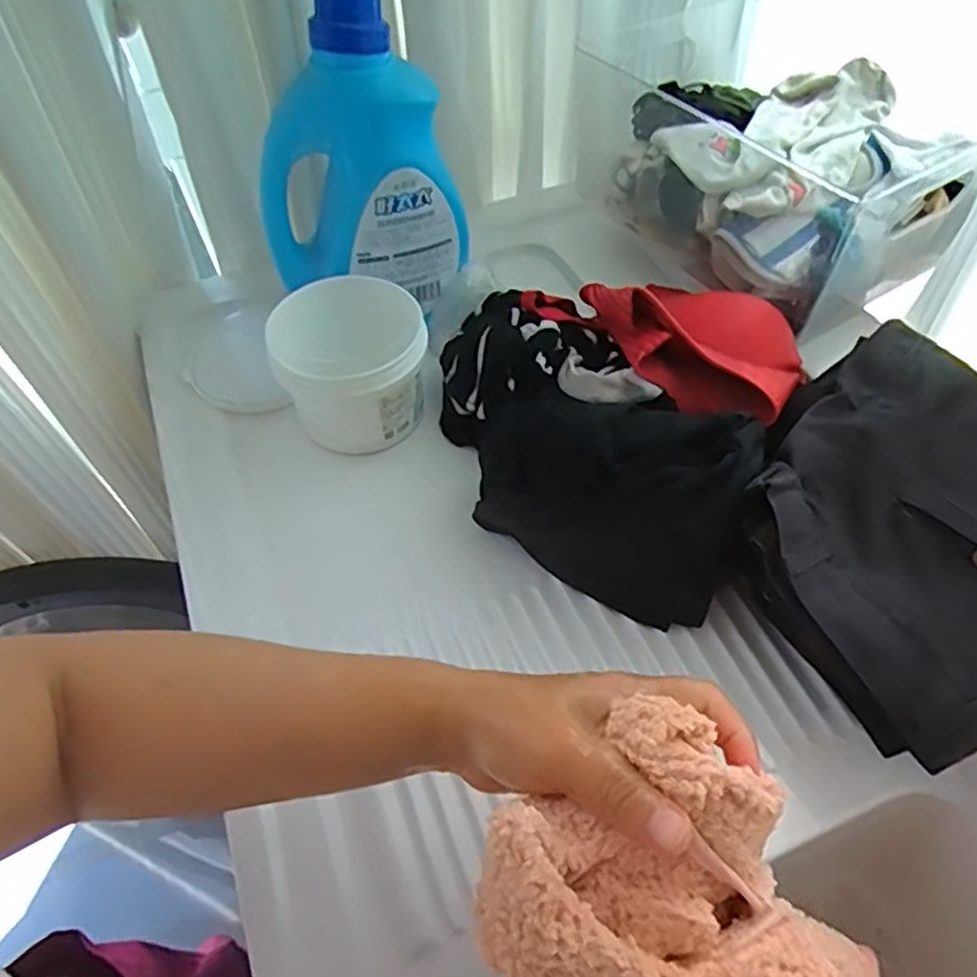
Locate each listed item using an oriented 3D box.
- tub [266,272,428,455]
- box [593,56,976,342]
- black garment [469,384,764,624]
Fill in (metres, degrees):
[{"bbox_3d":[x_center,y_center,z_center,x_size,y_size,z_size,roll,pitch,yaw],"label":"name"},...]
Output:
[{"bbox_3d":[-0.116,-0.108,0.604,0.121,0.108,0.119,-2,53,2],"label":"tub"},{"bbox_3d":[0.264,-0.293,0.681,0.224,0.133,0.309,-30,57,-18],"label":"box"},{"bbox_3d":[0.087,0.000,0.504,0.193,0.102,0.111,12,55,12],"label":"black garment"}]

